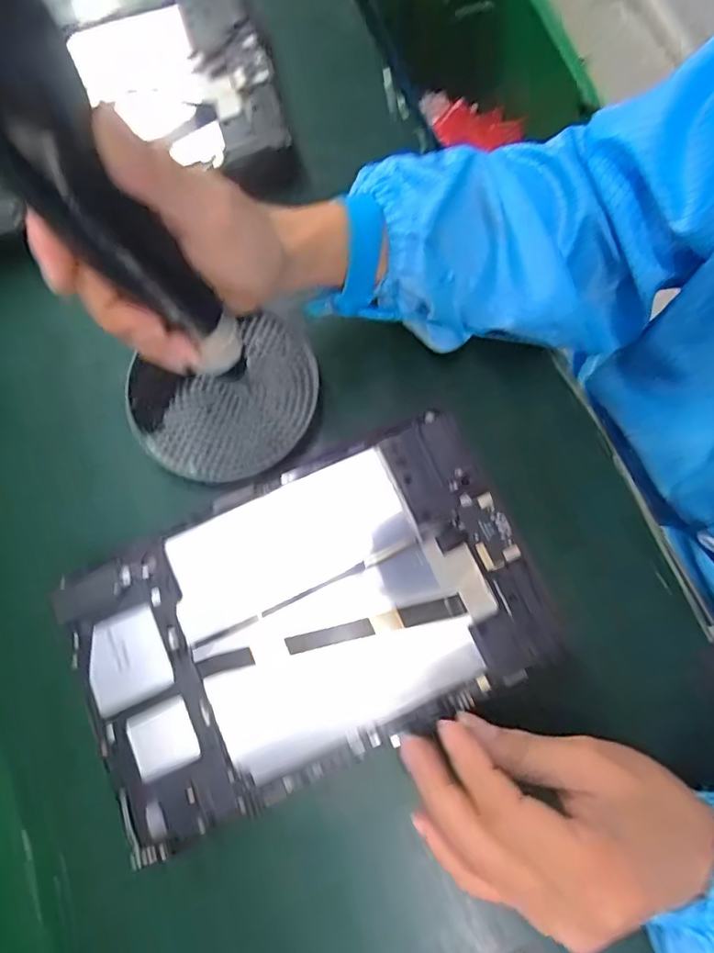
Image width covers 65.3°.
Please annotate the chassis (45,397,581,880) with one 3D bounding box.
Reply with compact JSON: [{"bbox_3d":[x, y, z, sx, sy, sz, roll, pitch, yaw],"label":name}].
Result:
[{"bbox_3d":[-0.028,0.074,0.300,0.236,0.014,0.152,-22,80,-4],"label":"chassis"}]

